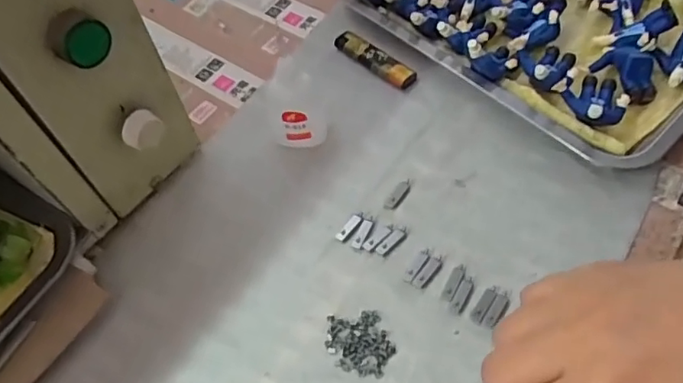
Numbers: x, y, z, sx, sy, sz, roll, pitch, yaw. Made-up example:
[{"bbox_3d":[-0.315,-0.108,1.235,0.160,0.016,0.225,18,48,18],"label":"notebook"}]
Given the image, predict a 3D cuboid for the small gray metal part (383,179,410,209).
[{"bbox_3d":[0.042,0.002,0.410,0.009,0.004,0.029,30,63,21],"label":"small gray metal part"}]

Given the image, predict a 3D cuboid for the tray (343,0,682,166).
[{"bbox_3d":[0.169,-0.161,0.491,0.217,0.040,0.320,-38,63,-20],"label":"tray"}]

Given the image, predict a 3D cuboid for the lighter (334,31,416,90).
[{"bbox_3d":[0.028,-0.115,0.484,0.019,0.014,0.084,-41,64,-21],"label":"lighter"}]

